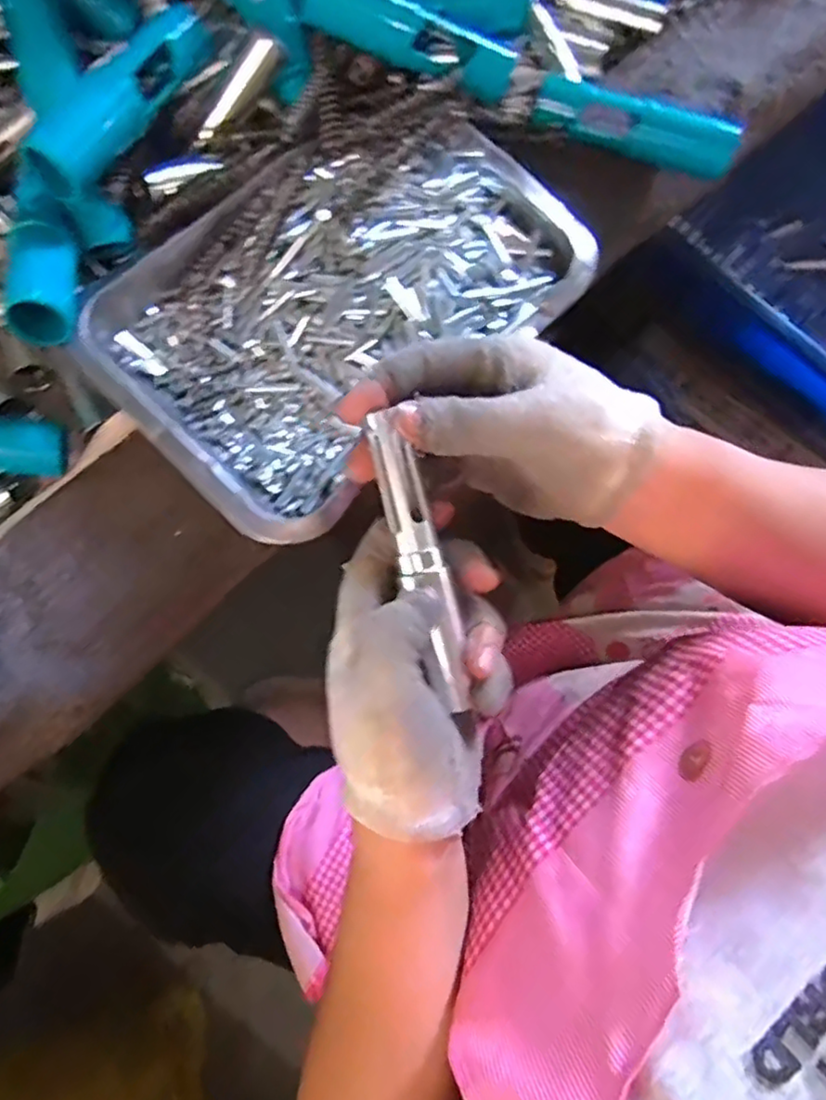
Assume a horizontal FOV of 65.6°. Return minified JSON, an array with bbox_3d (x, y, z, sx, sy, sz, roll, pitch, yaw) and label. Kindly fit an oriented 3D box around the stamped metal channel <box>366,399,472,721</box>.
[{"bbox_3d":[0.005,0.006,0.260,0.017,0.015,0.120,-17,95,-4],"label":"stamped metal channel"}]

